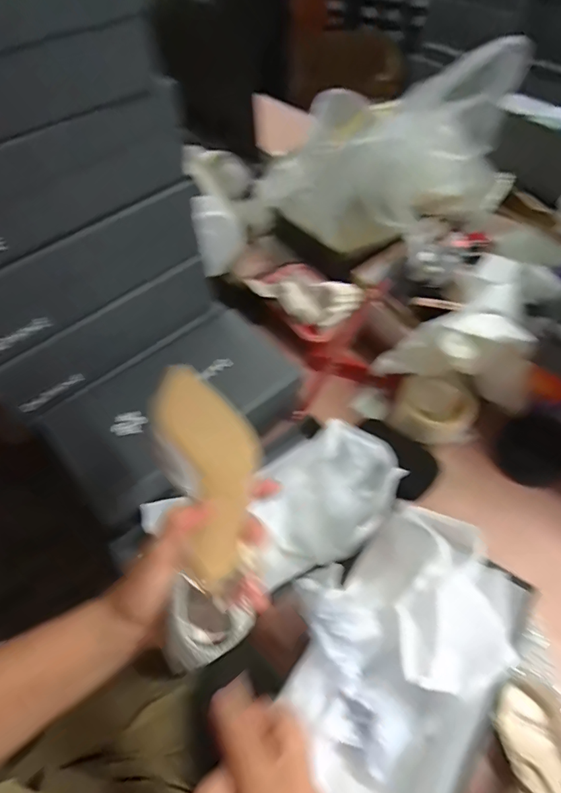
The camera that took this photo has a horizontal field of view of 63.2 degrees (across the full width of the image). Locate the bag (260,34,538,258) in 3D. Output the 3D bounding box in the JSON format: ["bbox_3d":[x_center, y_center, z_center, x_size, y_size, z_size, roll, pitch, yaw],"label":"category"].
[{"bbox_3d":[0.192,-0.364,0.699,0.328,0.223,0.163,-27,59,-15],"label":"bag"}]

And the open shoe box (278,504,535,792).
[{"bbox_3d":[0.096,0.257,0.422,0.174,0.121,0.298,30,62,21],"label":"open shoe box"}]

